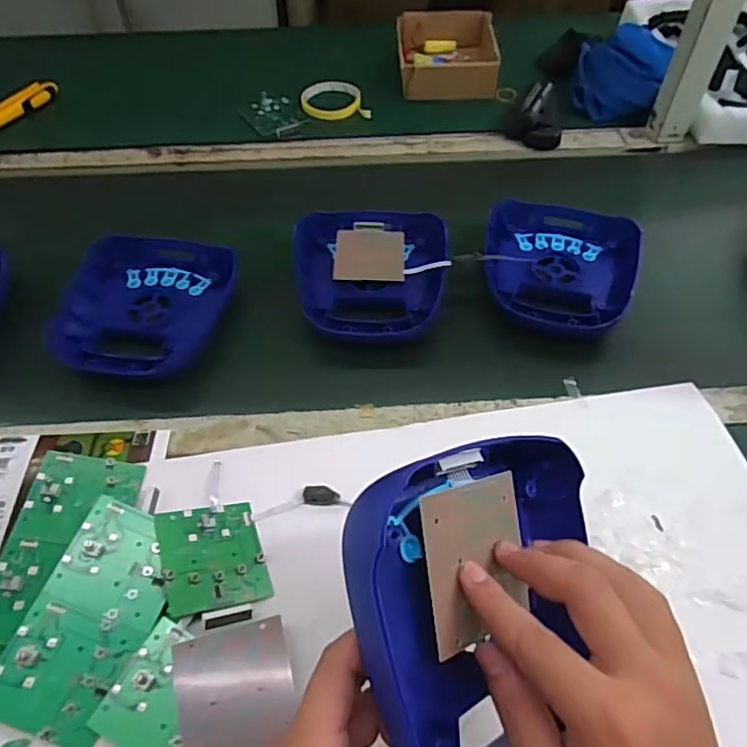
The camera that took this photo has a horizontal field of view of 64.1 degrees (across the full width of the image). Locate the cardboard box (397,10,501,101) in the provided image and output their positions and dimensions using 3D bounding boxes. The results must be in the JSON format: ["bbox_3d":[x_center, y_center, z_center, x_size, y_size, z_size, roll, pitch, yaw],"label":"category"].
[{"bbox_3d":[0.112,-0.488,0.910,0.148,0.054,0.177,2,52,2],"label":"cardboard box"}]

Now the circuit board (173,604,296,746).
[{"bbox_3d":[-0.090,0.210,0.390,0.074,0.014,0.107,-11,53,-8],"label":"circuit board"}]

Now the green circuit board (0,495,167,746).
[{"bbox_3d":[-0.194,0.167,0.415,0.076,0.011,0.149,25,59,-6],"label":"green circuit board"}]

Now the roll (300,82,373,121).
[{"bbox_3d":[-0.056,-0.406,0.886,0.101,0.017,0.101,0,52,0],"label":"roll"}]

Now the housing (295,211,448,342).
[{"bbox_3d":[-0.003,-0.111,0.640,0.160,0.039,0.183,0,52,0],"label":"housing"}]

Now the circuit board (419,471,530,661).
[{"bbox_3d":[0.056,0.097,0.313,0.074,0.004,0.077,-6,84,-39],"label":"circuit board"}]

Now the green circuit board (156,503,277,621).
[{"bbox_3d":[-0.119,0.136,0.447,0.073,0.006,0.078,-3,53,-28],"label":"green circuit board"}]

